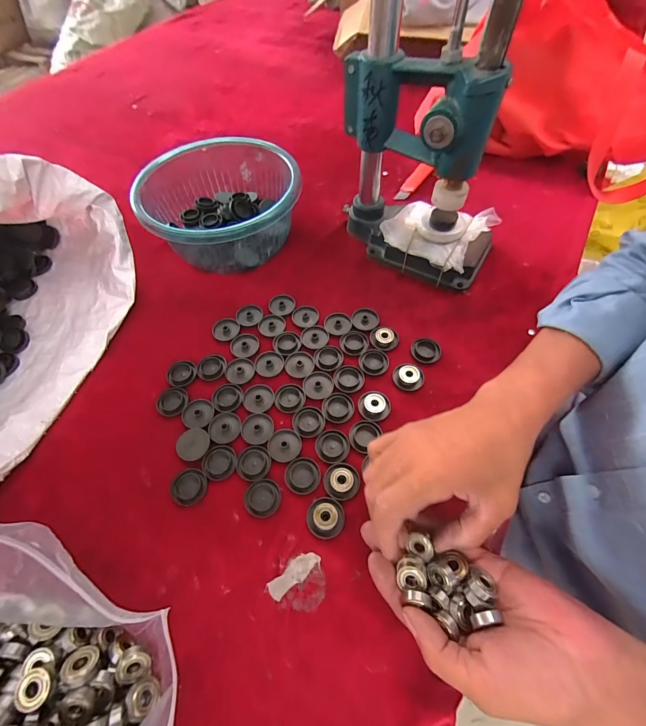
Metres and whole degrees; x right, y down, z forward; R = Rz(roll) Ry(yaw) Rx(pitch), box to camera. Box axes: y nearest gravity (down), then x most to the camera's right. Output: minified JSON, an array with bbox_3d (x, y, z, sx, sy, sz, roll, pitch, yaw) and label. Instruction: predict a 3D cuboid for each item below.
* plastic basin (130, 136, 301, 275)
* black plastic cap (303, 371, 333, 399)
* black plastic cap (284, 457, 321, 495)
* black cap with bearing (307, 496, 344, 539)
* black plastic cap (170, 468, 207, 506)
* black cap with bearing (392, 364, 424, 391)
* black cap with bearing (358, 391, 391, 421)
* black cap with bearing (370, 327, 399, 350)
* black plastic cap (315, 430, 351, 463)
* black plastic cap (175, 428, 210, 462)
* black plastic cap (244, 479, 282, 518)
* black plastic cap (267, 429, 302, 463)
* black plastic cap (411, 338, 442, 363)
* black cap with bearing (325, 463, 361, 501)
[{"bbox_3d":[-0.133,-0.210,0.463,0.199,0.089,0.201,-1,59,1],"label":"plastic basin"},{"bbox_3d":[-0.005,0.023,0.369,0.033,0.004,0.032,-1,59,1],"label":"black plastic cap"},{"bbox_3d":[-0.019,0.107,0.321,0.032,0.004,0.033,-1,59,1],"label":"black plastic cap"},{"bbox_3d":[0.002,0.137,0.299,0.032,0.013,0.033,-2,59,1],"label":"black cap with bearing"},{"bbox_3d":[-0.127,0.118,0.319,0.033,0.006,0.032,-1,59,1],"label":"black plastic cap"},{"bbox_3d":[0.094,0.014,0.369,0.033,0.010,0.033,-1,59,1],"label":"black cap with bearing"},{"bbox_3d":[0.054,0.044,0.353,0.033,0.008,0.033,-1,59,1],"label":"black cap with bearing"},{"bbox_3d":[0.072,-0.029,0.395,0.032,0.008,0.031,-1,59,1],"label":"black cap with bearing"},{"bbox_3d":[0.010,0.082,0.334,0.033,0.004,0.033,-1,59,1],"label":"black plastic cap"},{"bbox_3d":[-0.131,0.081,0.338,0.033,0.004,0.032,-1,59,1],"label":"black plastic cap"},{"bbox_3d":[-0.055,0.125,0.311,0.031,0.009,0.033,-1,59,1],"label":"black plastic cap"},{"bbox_3d":[-0.039,0.082,0.337,0.033,0.005,0.032,-1,59,1],"label":"black plastic cap"},{"bbox_3d":[0.118,-0.014,0.387,0.033,0.005,0.031,-1,59,1],"label":"black plastic cap"},{"bbox_3d":[0.018,0.110,0.314,0.033,0.011,0.032,-1,59,1],"label":"black cap with bearing"}]

